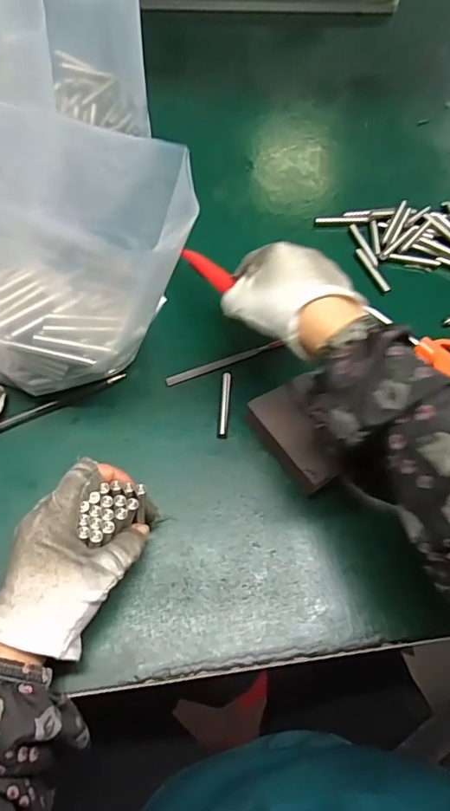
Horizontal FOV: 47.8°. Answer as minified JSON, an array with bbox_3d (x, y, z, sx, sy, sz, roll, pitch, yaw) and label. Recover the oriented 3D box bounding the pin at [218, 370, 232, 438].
[{"bbox_3d":[0.000,-0.001,0.409,0.008,0.004,0.059,4,63,-2],"label":"pin"}]

